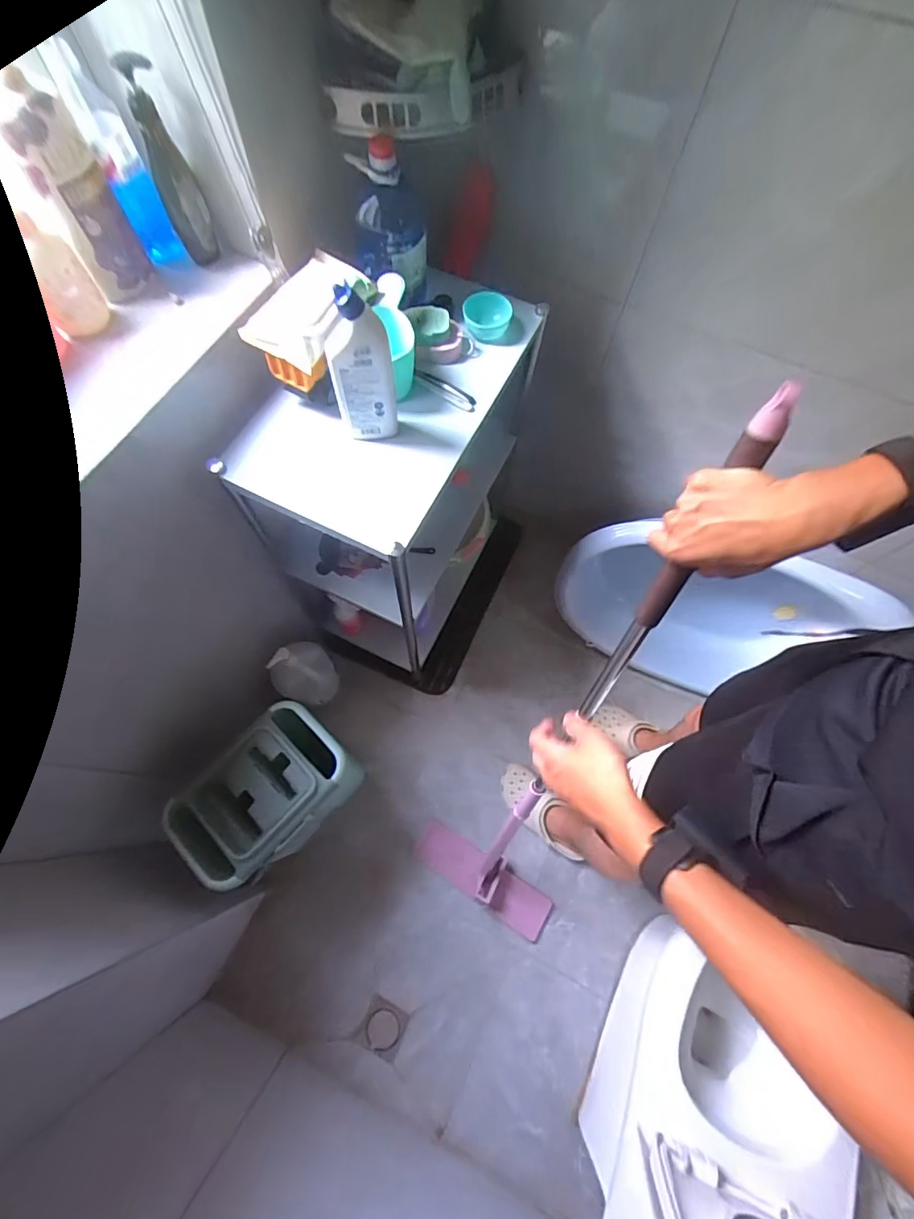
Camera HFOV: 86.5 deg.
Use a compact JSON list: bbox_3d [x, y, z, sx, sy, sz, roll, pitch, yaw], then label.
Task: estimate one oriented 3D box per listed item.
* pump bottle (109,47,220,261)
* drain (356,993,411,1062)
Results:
[{"bbox_3d":[-0.409,-0.625,0.697,0.058,0.228,0.050,-29,73,-11],"label":"pump bottle"},{"bbox_3d":[-0.178,1.015,1.180,0.101,0.009,0.106,24,69,8],"label":"drain"}]

